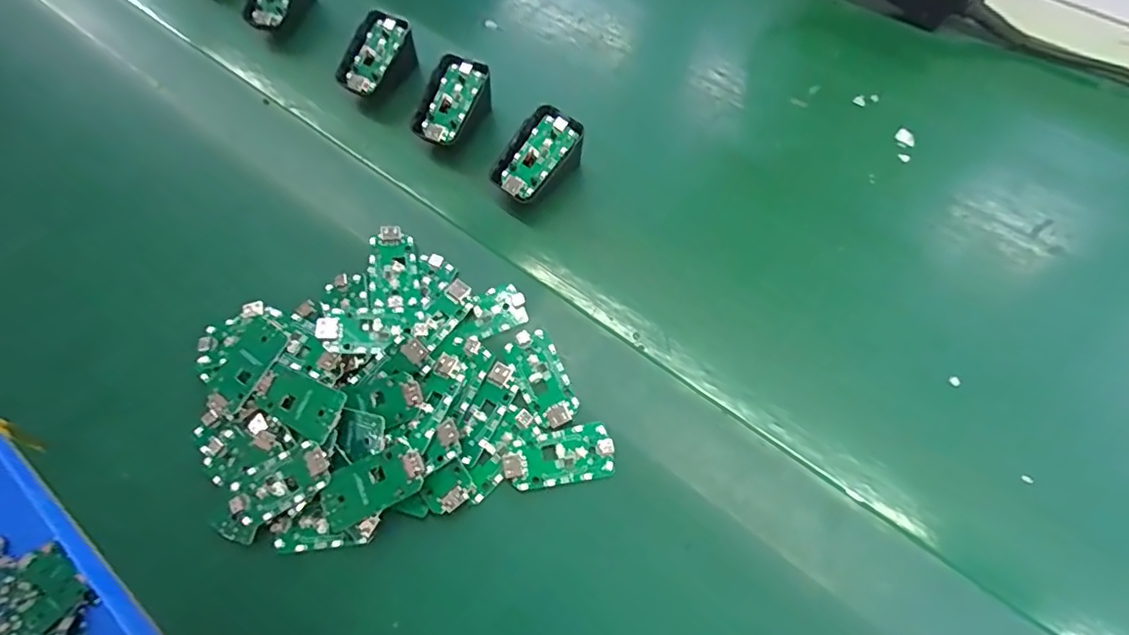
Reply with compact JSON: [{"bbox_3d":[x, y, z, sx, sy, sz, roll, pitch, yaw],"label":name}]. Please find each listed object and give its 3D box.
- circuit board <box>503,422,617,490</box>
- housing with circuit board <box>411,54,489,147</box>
[{"bbox_3d":[-0.003,0.082,0.325,0.063,0.004,0.031,-10,66,-1],"label":"circuit board"},{"bbox_3d":[-0.087,-0.165,0.431,0.036,0.028,0.070,27,86,9],"label":"housing with circuit board"}]

